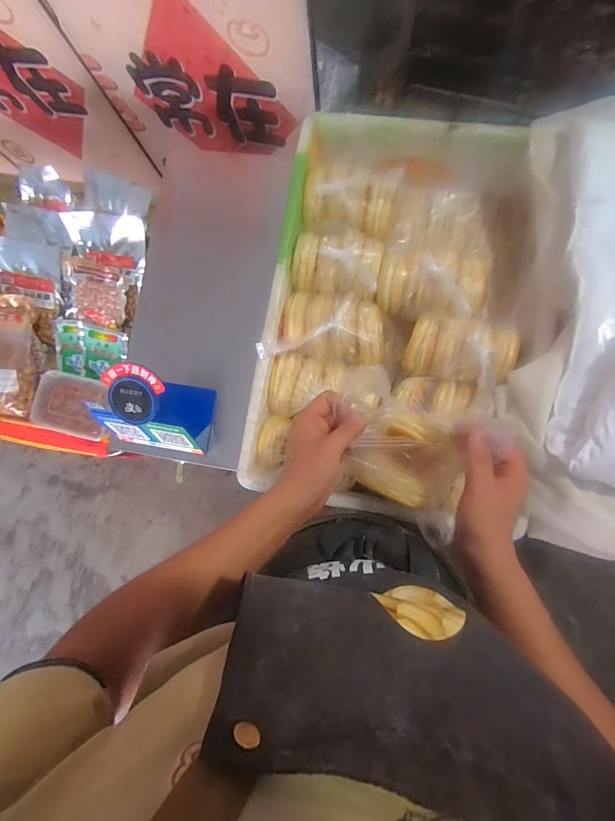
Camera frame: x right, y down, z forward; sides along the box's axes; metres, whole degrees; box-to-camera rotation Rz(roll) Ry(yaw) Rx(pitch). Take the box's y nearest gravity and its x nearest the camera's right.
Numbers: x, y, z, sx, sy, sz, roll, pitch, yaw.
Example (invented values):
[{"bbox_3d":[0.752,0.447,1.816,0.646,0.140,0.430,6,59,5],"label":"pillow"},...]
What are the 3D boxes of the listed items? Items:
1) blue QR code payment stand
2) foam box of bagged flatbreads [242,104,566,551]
[{"bbox_3d":[-0.253,0.001,0.671,0.163,0.145,0.123,10,86,6],"label":"blue QR code payment stand"},{"bbox_3d":[0.146,-0.151,0.655,0.398,0.147,0.590,9,86,6],"label":"foam box of bagged flatbreads"}]

